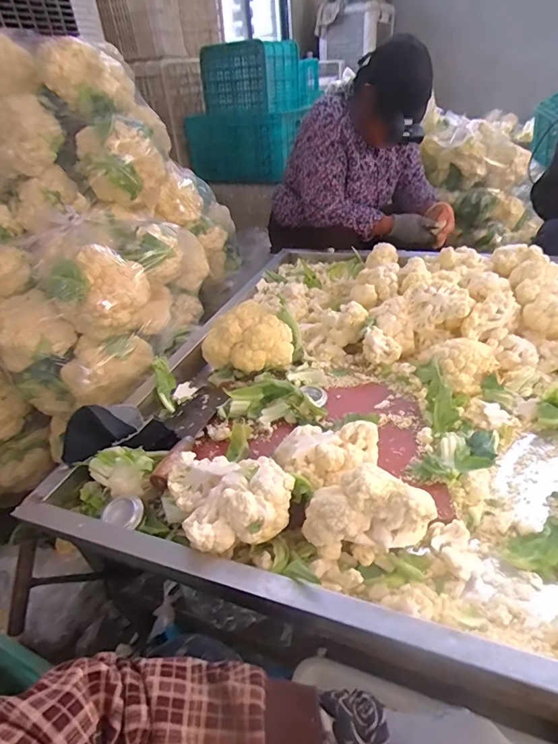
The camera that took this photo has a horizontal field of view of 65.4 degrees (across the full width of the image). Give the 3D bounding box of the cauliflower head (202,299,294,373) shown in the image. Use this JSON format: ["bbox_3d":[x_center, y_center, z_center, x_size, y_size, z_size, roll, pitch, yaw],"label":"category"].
[{"bbox_3d":[-0.065,-0.064,0.886,0.174,0.111,0.125,-15,35,-13],"label":"cauliflower head"}]

